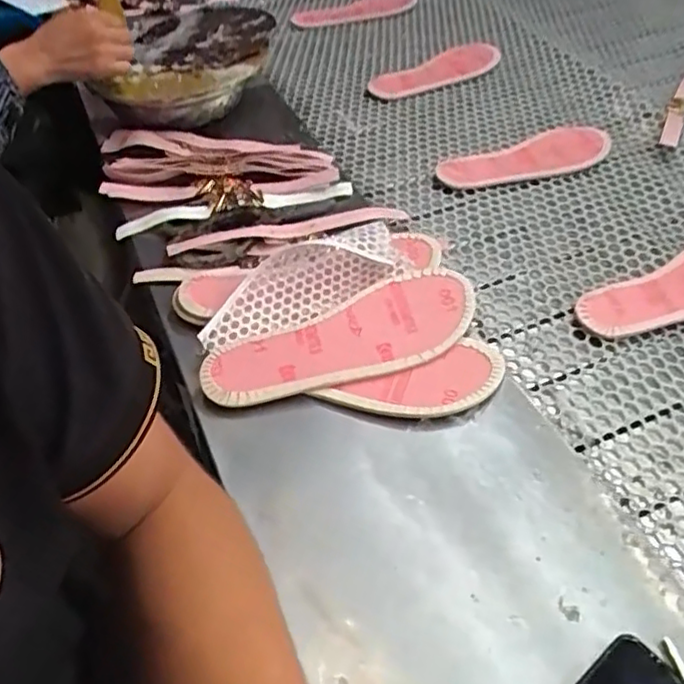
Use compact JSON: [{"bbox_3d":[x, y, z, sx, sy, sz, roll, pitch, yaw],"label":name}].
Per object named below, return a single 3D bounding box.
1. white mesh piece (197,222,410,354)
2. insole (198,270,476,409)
[{"bbox_3d":[-0.038,-0.052,0.584,0.187,0.021,0.080,-21,65,-7],"label":"white mesh piece"},{"bbox_3d":[0.003,0.002,0.551,0.239,0.013,0.081,-21,64,-10],"label":"insole"}]

